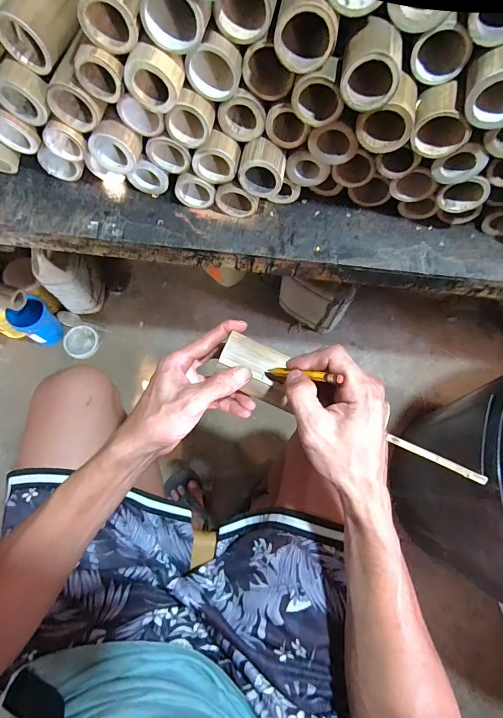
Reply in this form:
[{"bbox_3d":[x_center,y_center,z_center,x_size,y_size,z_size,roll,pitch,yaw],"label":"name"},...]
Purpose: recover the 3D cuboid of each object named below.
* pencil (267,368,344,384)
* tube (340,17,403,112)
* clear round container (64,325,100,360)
[{"bbox_3d":[0.042,0.014,0.333,0.009,0.084,0.006,42,68,-33],"label":"pencil"},{"bbox_3d":[0.109,-0.263,0.343,0.048,0.049,0.045,13,70,2],"label":"tube"},{"bbox_3d":[-0.455,-0.047,1.017,0.086,0.018,0.095,-31,74,-12],"label":"clear round container"}]

